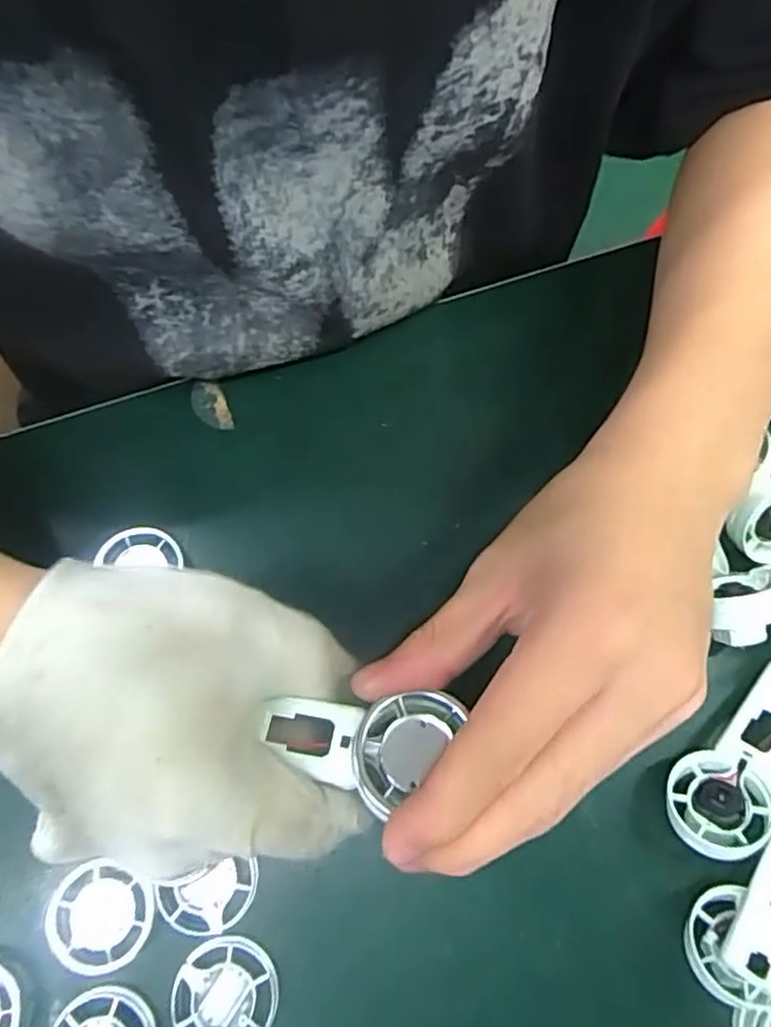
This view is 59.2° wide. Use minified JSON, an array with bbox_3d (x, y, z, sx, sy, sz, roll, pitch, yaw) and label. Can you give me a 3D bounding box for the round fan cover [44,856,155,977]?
[{"bbox_3d":[-0.109,0.156,0.260,0.038,0.006,0.037,1,73,-5],"label":"round fan cover"}]

